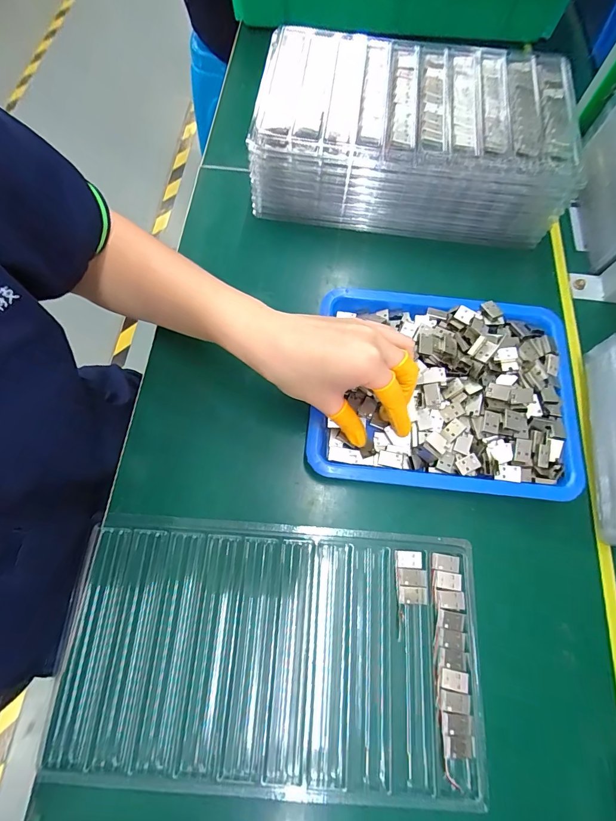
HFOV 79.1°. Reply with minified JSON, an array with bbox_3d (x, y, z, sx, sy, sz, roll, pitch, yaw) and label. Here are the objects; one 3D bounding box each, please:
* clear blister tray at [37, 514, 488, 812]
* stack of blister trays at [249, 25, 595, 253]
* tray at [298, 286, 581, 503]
[{"bbox_3d":[-0.024,0.169,0.264,0.286,0.012,0.162,4,69,1],"label":"clear blister tray"},{"bbox_3d":[0.101,-0.278,0.392,0.294,0.106,0.173,8,71,2],"label":"stack of blister trays"},{"bbox_3d":[0.113,-0.019,0.316,0.210,0.035,0.167,5,69,1],"label":"tray"}]

